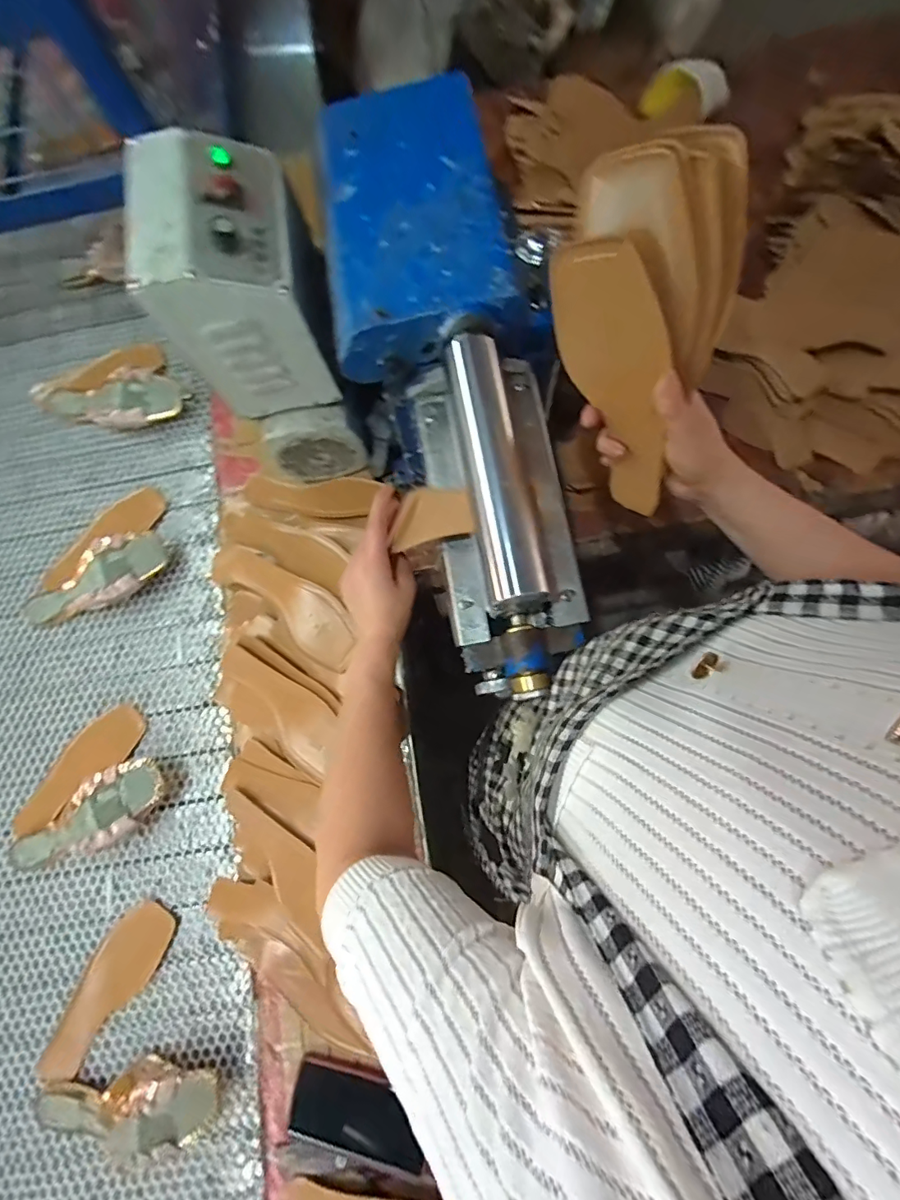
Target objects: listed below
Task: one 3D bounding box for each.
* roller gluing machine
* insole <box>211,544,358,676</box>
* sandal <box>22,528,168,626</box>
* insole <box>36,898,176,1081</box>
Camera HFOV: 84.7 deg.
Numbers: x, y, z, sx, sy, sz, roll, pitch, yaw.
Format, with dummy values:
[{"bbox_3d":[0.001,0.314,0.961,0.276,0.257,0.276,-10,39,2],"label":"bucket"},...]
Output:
[{"bbox_3d":[-0.061,-0.169,0.541,0.326,0.317,0.580,-21,75,-7],"label":"roller gluing machine"},{"bbox_3d":[-0.220,-0.002,0.669,0.240,0.034,0.076,37,83,10],"label":"insole"},{"bbox_3d":[-0.551,-0.015,0.759,0.242,0.073,0.092,-29,76,4],"label":"sandal"},{"bbox_3d":[-0.456,0.516,0.661,0.079,0.016,0.225,27,82,9],"label":"insole"}]

